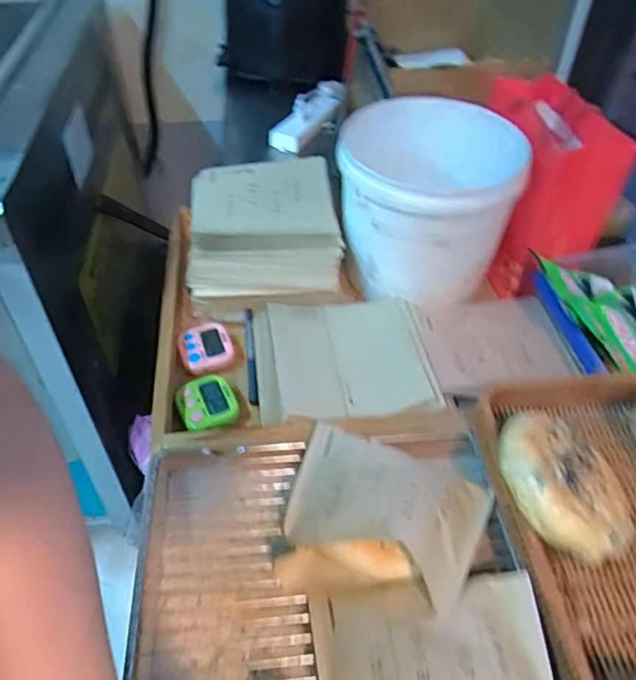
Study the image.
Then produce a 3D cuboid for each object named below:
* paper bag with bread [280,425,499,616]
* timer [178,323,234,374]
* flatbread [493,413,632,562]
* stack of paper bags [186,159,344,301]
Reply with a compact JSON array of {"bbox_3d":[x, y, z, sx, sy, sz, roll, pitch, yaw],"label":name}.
[{"bbox_3d":[0.047,0.133,0.449,0.157,0.089,0.144,18,48,16],"label":"paper bag with bread"},{"bbox_3d":[-0.129,0.010,0.662,0.058,0.021,0.069,-16,48,-16],"label":"timer"},{"bbox_3d":[0.190,0.112,0.448,0.103,0.034,0.115,-16,63,-46],"label":"flatbread"},{"bbox_3d":[-0.071,-0.140,0.737,0.182,0.082,0.219,-4,45,-5],"label":"stack of paper bags"}]

